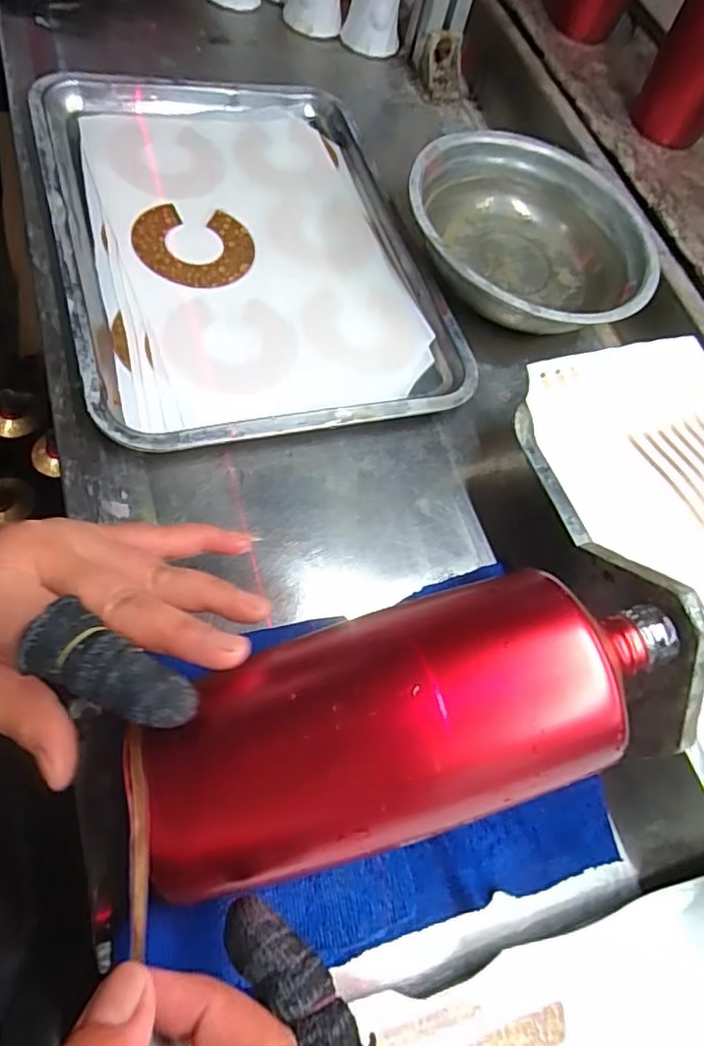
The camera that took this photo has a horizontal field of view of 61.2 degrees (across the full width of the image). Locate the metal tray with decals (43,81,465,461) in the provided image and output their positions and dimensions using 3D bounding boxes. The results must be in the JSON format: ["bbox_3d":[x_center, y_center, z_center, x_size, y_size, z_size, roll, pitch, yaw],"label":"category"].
[{"bbox_3d":[-0.075,-0.207,0.433,0.253,0.023,0.334,-12,67,-19],"label":"metal tray with decals"}]

